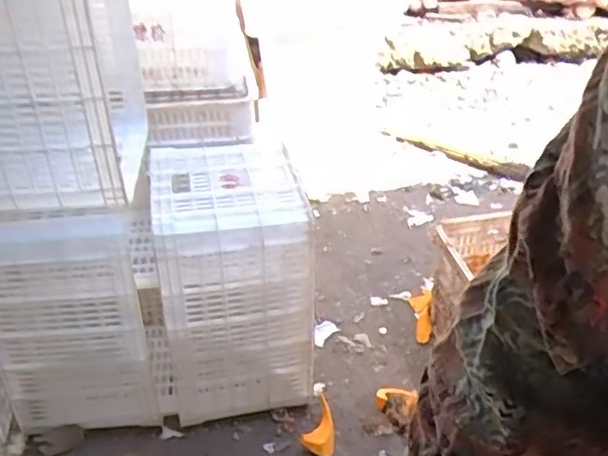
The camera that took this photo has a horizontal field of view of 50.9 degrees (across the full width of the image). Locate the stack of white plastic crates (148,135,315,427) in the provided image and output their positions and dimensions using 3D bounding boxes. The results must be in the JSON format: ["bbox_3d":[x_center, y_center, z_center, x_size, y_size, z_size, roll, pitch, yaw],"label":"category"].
[{"bbox_3d":[-0.156,0.100,1.393,0.287,0.492,0.364,-8,34,-10],"label":"stack of white plastic crates"}]

